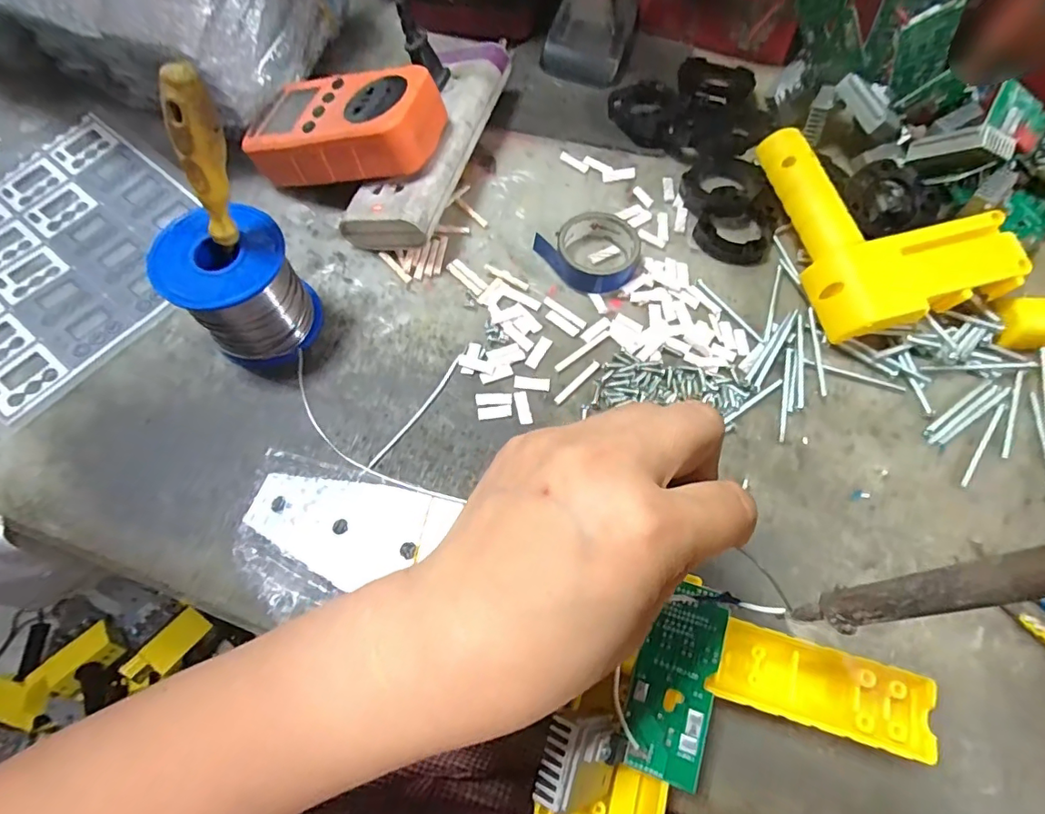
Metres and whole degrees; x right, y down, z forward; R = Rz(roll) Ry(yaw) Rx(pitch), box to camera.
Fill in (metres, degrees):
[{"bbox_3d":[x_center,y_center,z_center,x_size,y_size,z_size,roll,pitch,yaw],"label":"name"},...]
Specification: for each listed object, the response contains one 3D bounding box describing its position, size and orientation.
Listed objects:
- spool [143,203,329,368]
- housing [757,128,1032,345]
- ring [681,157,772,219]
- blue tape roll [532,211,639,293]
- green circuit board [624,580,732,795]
[{"bbox_3d":[-0.155,-0.066,0.285,0.062,0.070,0.060,0,68,-1],"label":"spool"},{"bbox_3d":[0.219,-0.121,0.330,0.111,0.038,0.149,-17,69,-7],"label":"housing"},{"bbox_3d":[0.138,-0.153,0.354,0.051,0.017,0.051,0,68,-1],"label":"ring"},{"bbox_3d":[0.046,-0.100,0.332,0.055,0.019,0.055,0,68,-1],"label":"blue tape roll"},{"bbox_3d":[0.066,0.115,0.217,0.033,0.006,0.076,20,76,7],"label":"green circuit board"}]

